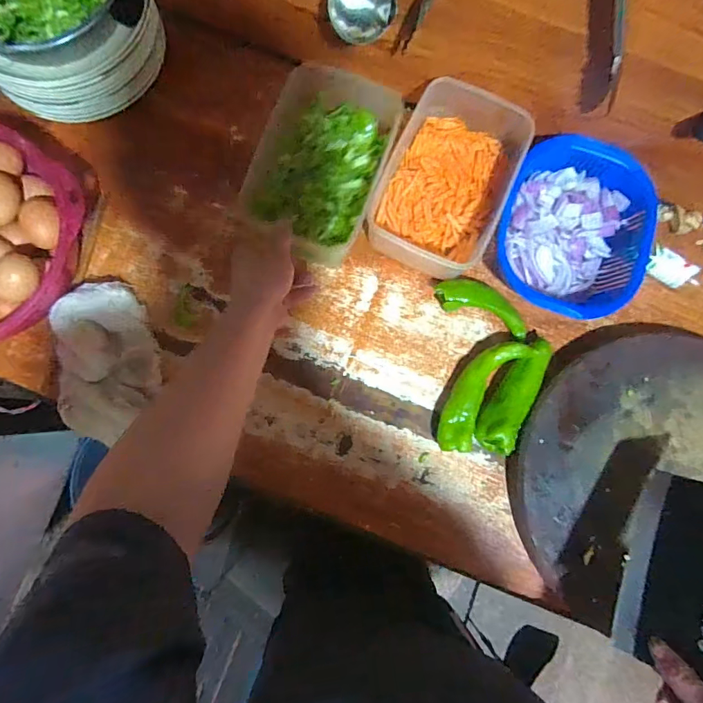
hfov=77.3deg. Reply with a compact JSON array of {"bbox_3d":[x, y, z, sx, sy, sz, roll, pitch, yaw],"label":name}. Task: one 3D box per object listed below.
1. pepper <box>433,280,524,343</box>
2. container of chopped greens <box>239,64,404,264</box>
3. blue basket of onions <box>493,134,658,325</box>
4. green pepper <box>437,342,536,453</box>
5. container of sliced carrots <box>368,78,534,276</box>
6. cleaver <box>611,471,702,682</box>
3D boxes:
[{"bbox_3d":[0.168,-0.061,0.562,0.124,0.027,0.050,22,81,1],"label":"pepper"},{"bbox_3d":[-0.037,-0.227,0.544,0.143,0.072,0.216,21,83,5],"label":"container of chopped greens"},{"bbox_3d":[0.274,-0.152,0.556,0.175,0.058,0.211,25,81,1],"label":"blue basket of onions"},{"bbox_3d":[0.153,0.052,0.535,0.058,0.046,0.154,30,81,4],"label":"green pepper"},{"bbox_3d":[0.121,-0.224,0.559,0.157,0.067,0.220,23,81,3],"label":"container of sliced carrots"},{"bbox_3d":[0.277,0.245,0.384,0.081,0.018,0.286,7,59,43],"label":"cleaver"}]

